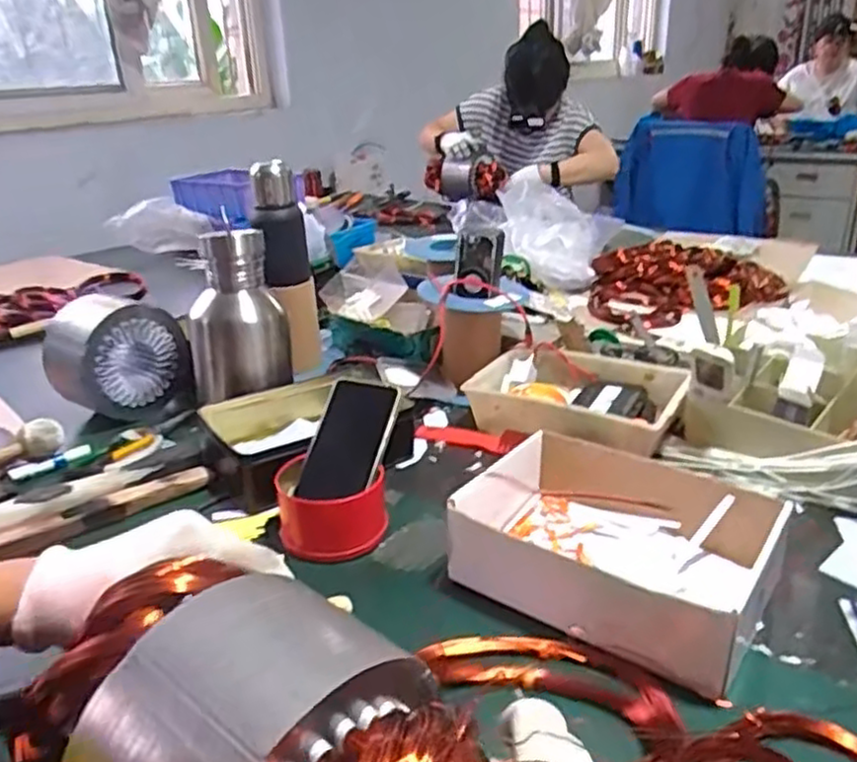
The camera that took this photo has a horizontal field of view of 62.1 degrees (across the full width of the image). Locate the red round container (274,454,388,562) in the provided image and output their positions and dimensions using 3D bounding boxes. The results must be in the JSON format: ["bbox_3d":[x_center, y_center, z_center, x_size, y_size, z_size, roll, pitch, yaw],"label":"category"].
[{"bbox_3d":[-0.095,0.118,0.691,0.097,0.062,0.100,-2,24,1],"label":"red round container"}]

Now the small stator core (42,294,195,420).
[{"bbox_3d":[-0.414,-0.039,0.954,0.132,0.141,0.143,19,32,39],"label":"small stator core"}]

